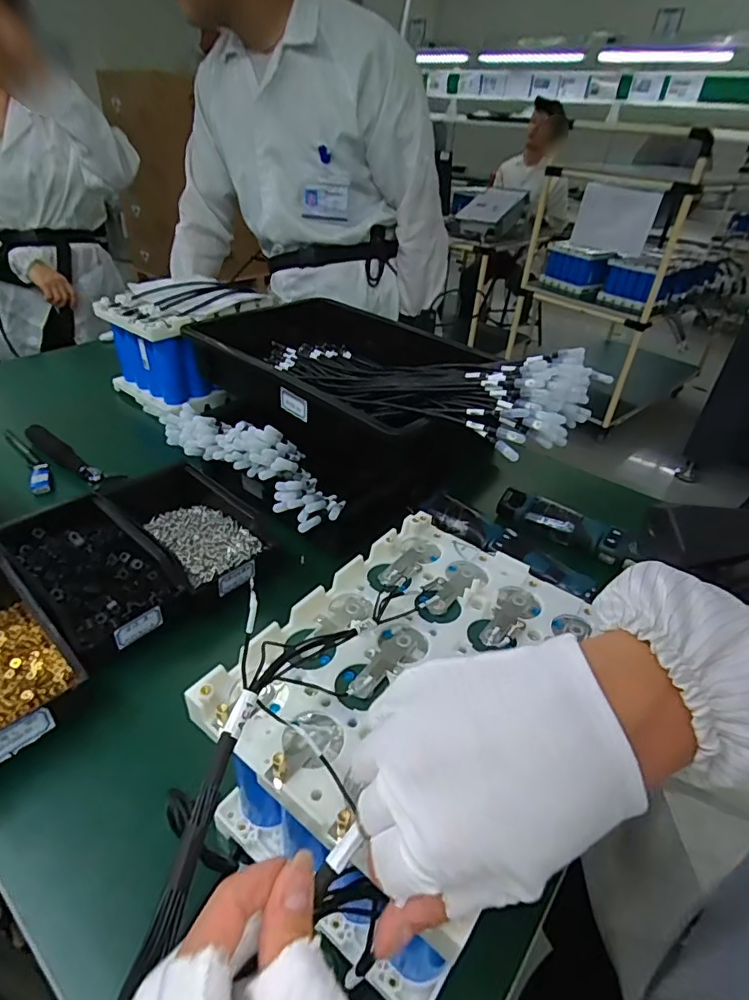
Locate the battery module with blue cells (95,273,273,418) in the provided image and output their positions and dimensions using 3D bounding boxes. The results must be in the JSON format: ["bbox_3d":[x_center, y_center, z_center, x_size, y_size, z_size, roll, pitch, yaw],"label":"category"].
[{"bbox_3d":[-0.325,-0.272,0.900,0.214,0.157,0.229,21,38,22],"label":"battery module with blue cells"}]

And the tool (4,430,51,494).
[{"bbox_3d":[-0.481,-0.060,0.727,0.028,0.013,0.187,-23,43,-33],"label":"tool"}]

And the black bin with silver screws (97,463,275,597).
[{"bbox_3d":[-0.210,0.022,0.569,0.208,0.057,0.108,27,41,29],"label":"black bin with silver screws"}]

